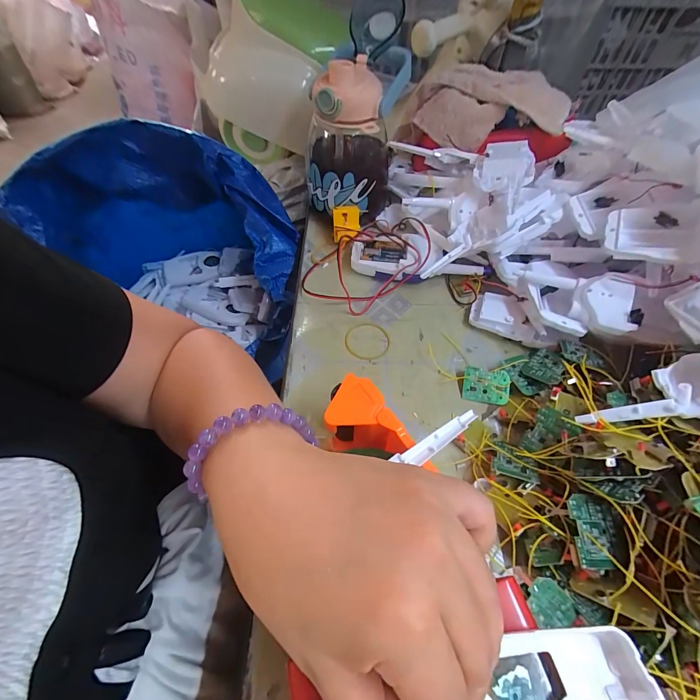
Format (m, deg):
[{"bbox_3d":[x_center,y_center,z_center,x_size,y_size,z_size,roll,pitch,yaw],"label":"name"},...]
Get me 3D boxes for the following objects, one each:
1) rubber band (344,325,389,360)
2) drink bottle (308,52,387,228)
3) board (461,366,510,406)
[{"bbox_3d":[0.019,-0.010,0.375,0.048,0.004,0.047,2,54,1],"label":"rubber band"},{"bbox_3d":[-0.002,-0.268,0.444,0.103,0.169,0.116,3,54,2],"label":"drink bottle"},{"bbox_3d":[0.132,0.035,0.336,0.042,0.004,0.033,7,81,12],"label":"board"}]

